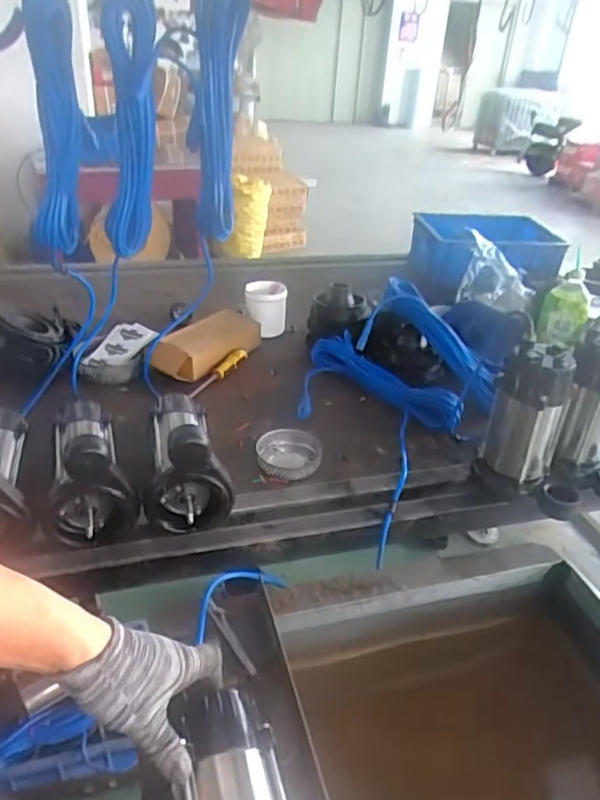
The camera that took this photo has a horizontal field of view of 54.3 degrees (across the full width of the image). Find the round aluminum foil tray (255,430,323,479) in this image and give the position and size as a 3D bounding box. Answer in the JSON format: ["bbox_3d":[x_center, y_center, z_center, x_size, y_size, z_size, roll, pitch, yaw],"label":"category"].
[{"bbox_3d":[-0.018,0.089,0.966,0.105,0.029,0.101,-1,35,1],"label":"round aluminum foil tray"}]

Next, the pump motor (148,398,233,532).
[{"bbox_3d":[-0.178,0.061,0.864,0.105,0.146,0.231,-8,34,-18],"label":"pump motor"}]

